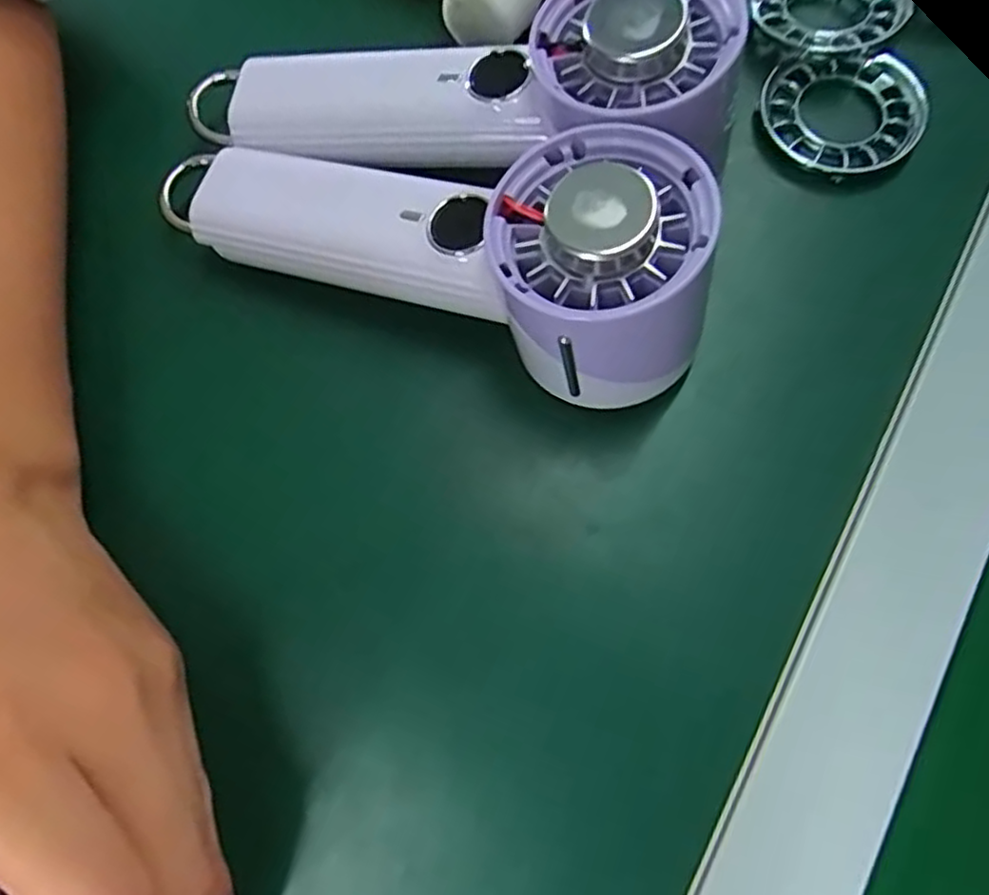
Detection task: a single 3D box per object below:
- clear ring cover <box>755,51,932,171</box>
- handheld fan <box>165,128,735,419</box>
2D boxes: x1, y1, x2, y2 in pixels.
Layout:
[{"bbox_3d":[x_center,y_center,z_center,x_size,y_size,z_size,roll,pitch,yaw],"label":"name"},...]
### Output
[{"bbox_3d":[0.135,-0.133,0.270,0.059,0.014,0.057,7,73,4],"label":"clear ring cover"},{"bbox_3d":[-0.027,-0.068,0.238,0.199,0.062,0.068,16,73,22],"label":"handheld fan"}]

